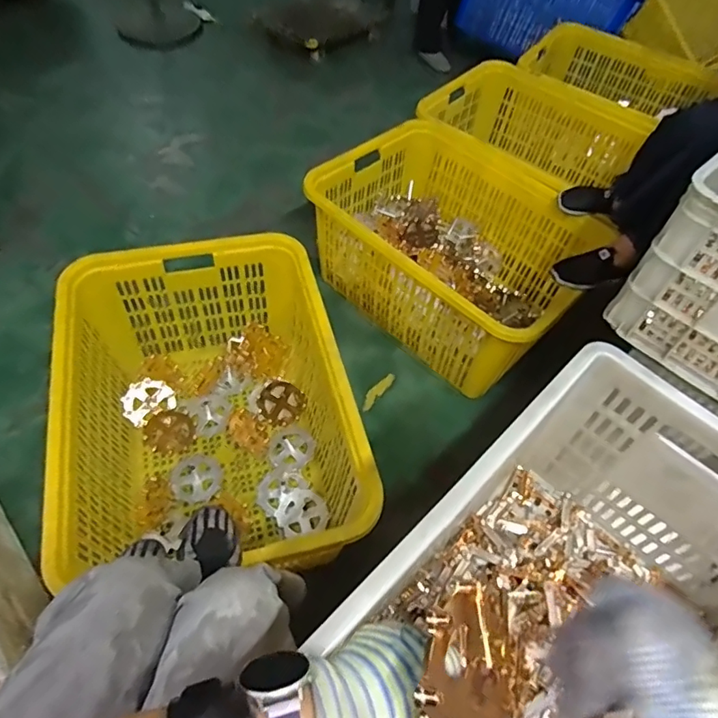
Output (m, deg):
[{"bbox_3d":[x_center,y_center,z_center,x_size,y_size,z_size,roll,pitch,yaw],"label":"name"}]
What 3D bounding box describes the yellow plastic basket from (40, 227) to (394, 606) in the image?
[{"bbox_3d":[-0.333,0.146,1.214,0.560,0.421,0.784,-12,55,-13],"label":"yellow plastic basket"}]

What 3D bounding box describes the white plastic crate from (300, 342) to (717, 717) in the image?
[{"bbox_3d":[0.184,0.256,0.461,0.442,0.244,0.294,-37,64,-27],"label":"white plastic crate"}]

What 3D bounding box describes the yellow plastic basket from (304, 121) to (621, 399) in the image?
[{"bbox_3d":[0.265,-0.323,1.546,0.766,0.330,0.519,37,59,21],"label":"yellow plastic basket"}]

